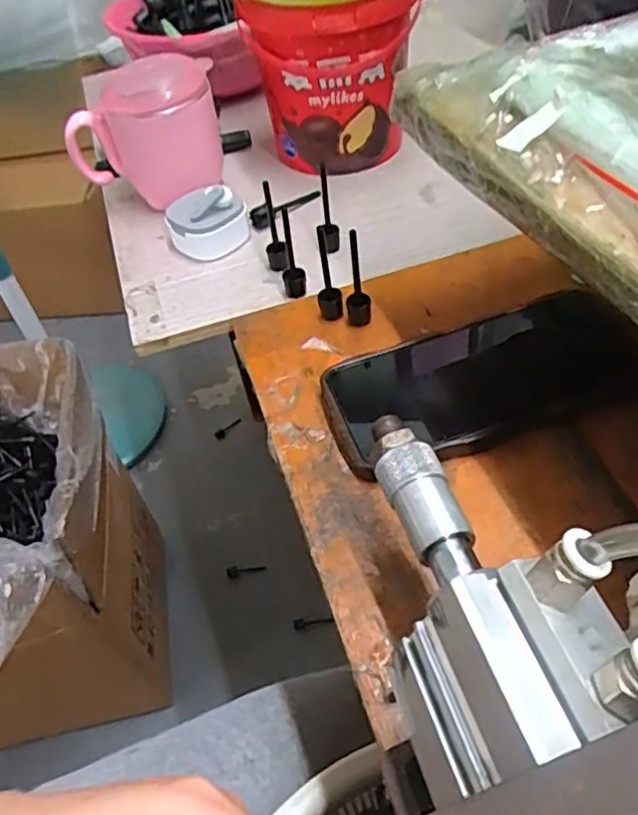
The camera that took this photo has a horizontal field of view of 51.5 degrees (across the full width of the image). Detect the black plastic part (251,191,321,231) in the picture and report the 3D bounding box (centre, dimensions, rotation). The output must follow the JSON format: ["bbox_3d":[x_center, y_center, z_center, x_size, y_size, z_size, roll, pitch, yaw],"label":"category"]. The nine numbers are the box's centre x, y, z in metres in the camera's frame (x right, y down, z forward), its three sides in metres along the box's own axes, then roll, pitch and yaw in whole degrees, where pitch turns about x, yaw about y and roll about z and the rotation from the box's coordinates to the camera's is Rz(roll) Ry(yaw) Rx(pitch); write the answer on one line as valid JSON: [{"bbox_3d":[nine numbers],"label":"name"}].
[{"bbox_3d":[-0.024,-0.153,0.504,0.059,0.015,0.015,-33,52,-20],"label":"black plastic part"}]

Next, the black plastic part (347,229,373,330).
[{"bbox_3d":[0.024,-0.073,0.388,0.015,0.064,0.011,-1,48,8],"label":"black plastic part"}]

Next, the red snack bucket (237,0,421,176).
[{"bbox_3d":[0.009,-0.271,0.503,0.118,0.152,0.112,-31,51,-19],"label":"red snack bucket"}]

